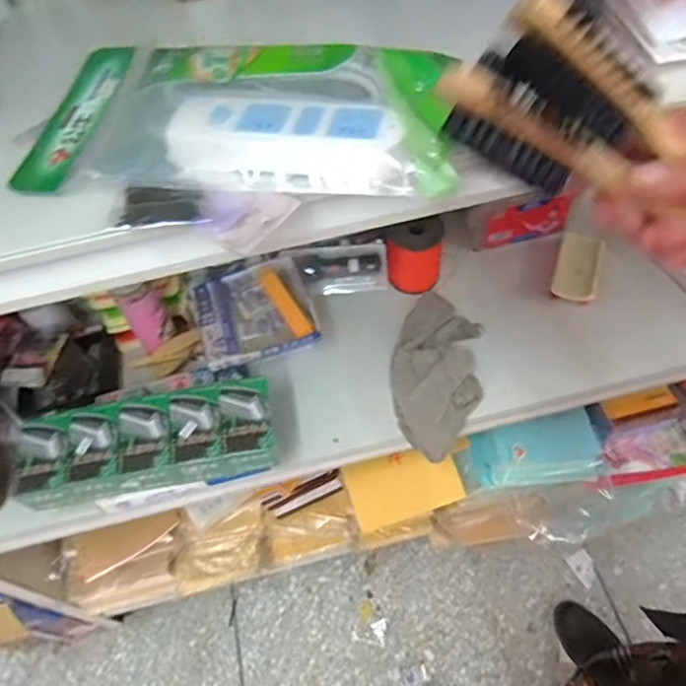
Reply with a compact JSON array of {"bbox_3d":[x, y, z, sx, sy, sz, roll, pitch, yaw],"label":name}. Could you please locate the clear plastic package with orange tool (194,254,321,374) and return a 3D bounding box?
[{"bbox_3d":[-0.131,-0.048,0.822,0.160,0.051,0.160,-20,73,2],"label":"clear plastic package with orange tool"}]

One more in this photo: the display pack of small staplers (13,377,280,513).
[{"bbox_3d":[-0.246,0.132,0.734,0.323,0.073,0.112,-11,56,-1],"label":"display pack of small staplers"}]

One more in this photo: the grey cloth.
[{"bbox_3d":[0.134,0.027,0.802,0.125,0.082,0.252,5,57,10],"label":"grey cloth"}]

